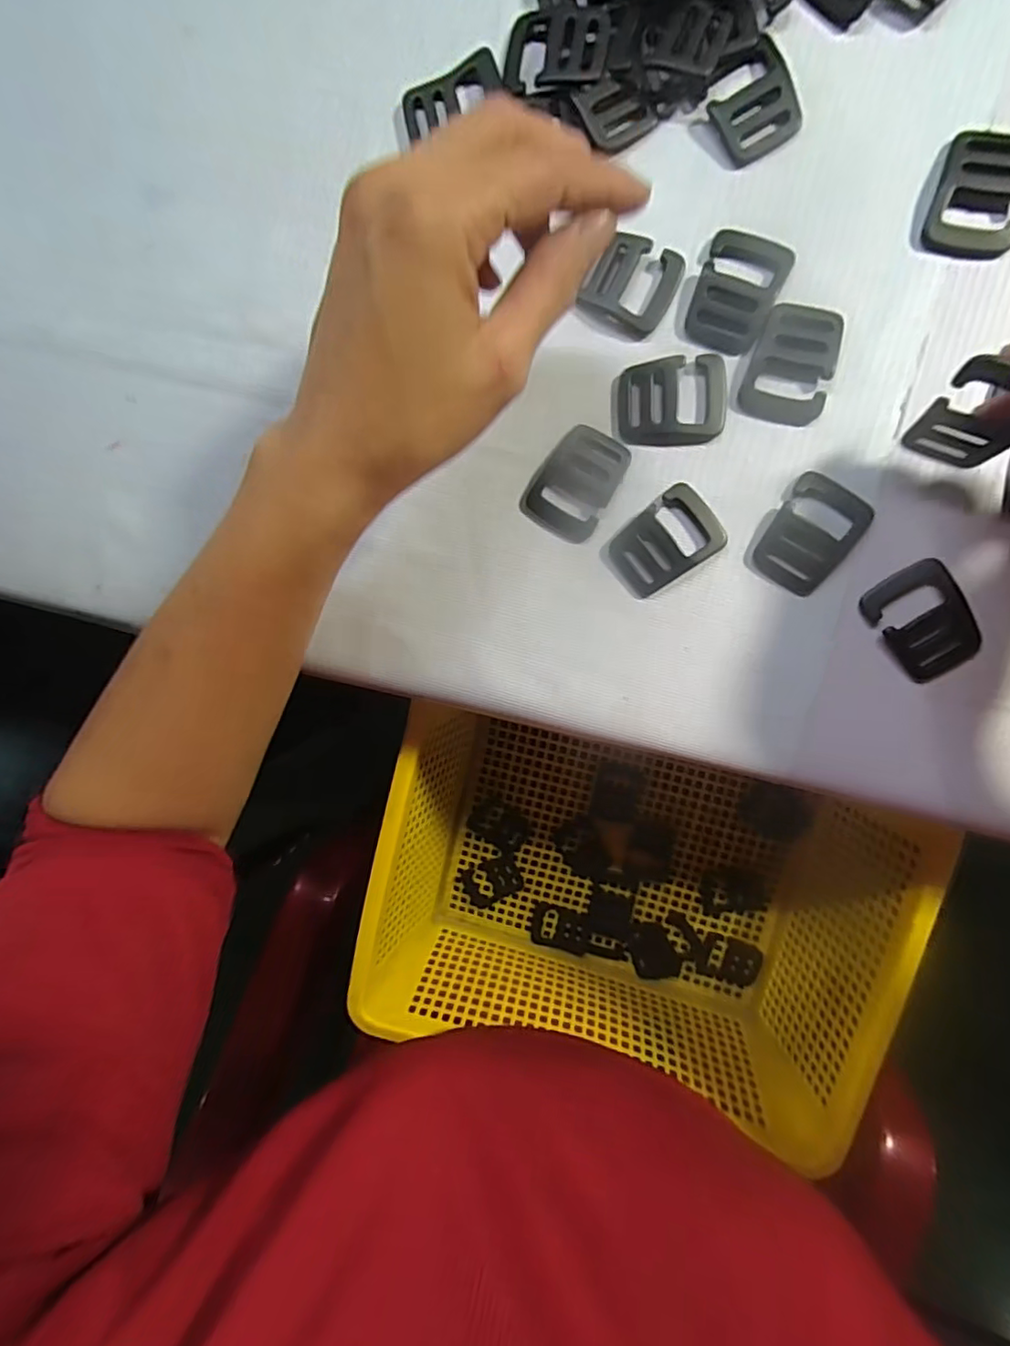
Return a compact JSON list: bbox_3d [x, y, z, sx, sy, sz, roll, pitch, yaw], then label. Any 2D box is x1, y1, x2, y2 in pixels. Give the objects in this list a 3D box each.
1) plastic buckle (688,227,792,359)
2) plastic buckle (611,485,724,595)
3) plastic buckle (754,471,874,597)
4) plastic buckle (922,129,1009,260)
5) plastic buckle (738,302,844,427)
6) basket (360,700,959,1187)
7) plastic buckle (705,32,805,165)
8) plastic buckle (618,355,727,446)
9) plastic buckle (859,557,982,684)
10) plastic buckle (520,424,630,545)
[{"bbox_3d":[0.094,-0.152,0.230,0.032,0.005,0.046,20,97,7],"label":"plastic buckle"},{"bbox_3d":[0.068,-0.055,0.244,0.043,0.004,0.031,-38,88,10],"label":"plastic buckle"},{"bbox_3d":[0.124,-0.056,0.234,0.032,0.005,0.044,34,99,5],"label":"plastic buckle"},{"bbox_3d":[0.179,-0.180,0.216,0.032,0.005,0.043,13,96,7],"label":"plastic buckle"},{"bbox_3d":[0.115,-0.124,0.230,0.032,0.005,0.042,16,97,7],"label":"plastic buckle"},{"bbox_3d":[0.075,0.148,0.382,0.302,0.105,0.243,14,97,7],"label":"basket"},{"bbox_3d":[0.097,-0.222,0.225,0.031,0.005,0.035,-28,90,10],"label":"plastic buckle"},{"bbox_3d":[0.069,-0.112,0.237,0.043,0.005,0.034,1,95,9],"label":"plastic buckle"},{"bbox_3d":[0.169,-0.020,0.230,0.033,0.004,0.041,-35,89,10],"label":"plastic buckle"},{"bbox_3d":[0.030,-0.082,0.248,0.034,0.004,0.045,31,98,5],"label":"plastic buckle"}]

